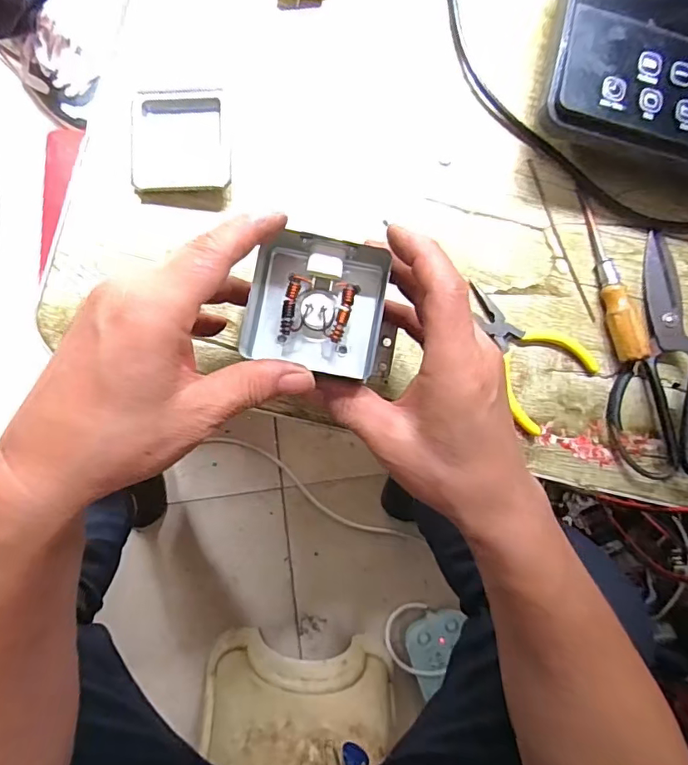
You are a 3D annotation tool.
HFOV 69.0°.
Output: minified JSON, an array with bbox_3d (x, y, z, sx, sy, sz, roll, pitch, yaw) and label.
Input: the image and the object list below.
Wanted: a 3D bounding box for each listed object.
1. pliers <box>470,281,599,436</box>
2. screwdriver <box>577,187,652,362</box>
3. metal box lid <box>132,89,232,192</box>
[{"bbox_3d":[0.137,-0.028,0.389,0.079,0.010,0.115,-40,95,-6],"label":"pliers"},{"bbox_3d":[0.211,-0.085,0.399,0.016,0.019,0.141,-8,77,-8],"label":"screwdriver"},{"bbox_3d":[-0.117,-0.173,0.358,0.066,0.012,0.068,-2,90,-8],"label":"metal box lid"}]

